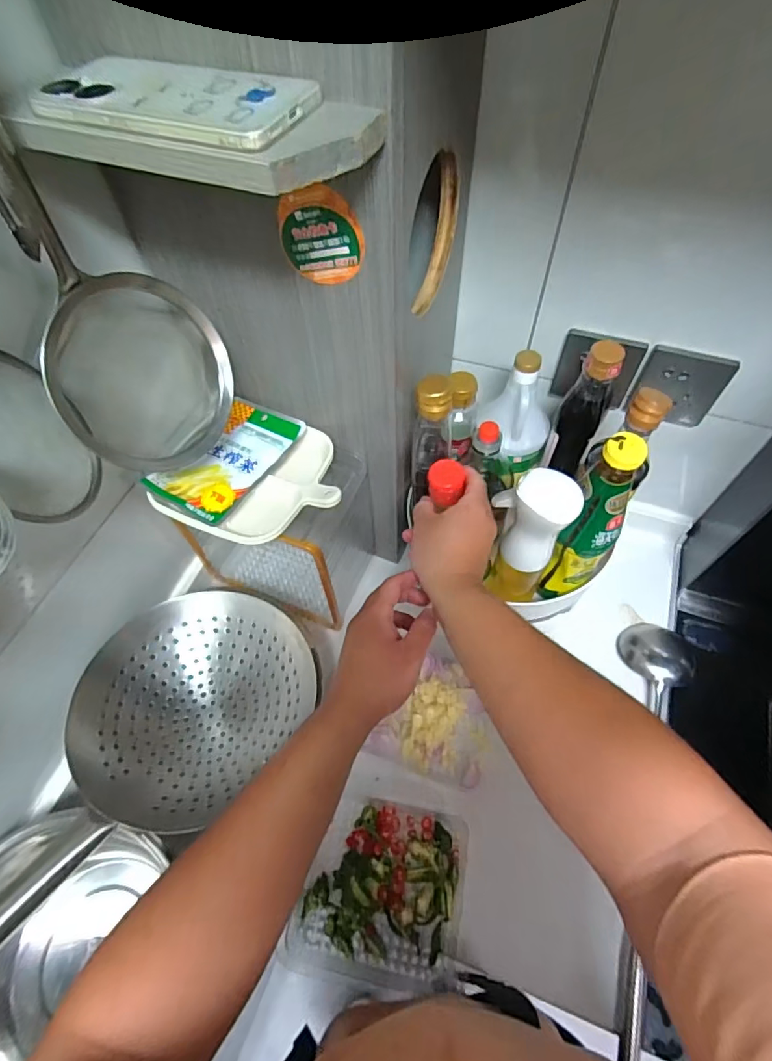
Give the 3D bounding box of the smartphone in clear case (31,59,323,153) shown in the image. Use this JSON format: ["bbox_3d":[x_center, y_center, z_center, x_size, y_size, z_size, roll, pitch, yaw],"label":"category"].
[{"bbox_3d":[-0.123,-0.245,0.287,0.156,0.009,0.073,14,60,9],"label":"smartphone in clear case"}]

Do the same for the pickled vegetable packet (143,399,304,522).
[{"bbox_3d":[-0.164,-0.077,0.530,0.092,0.015,0.152,29,63,17],"label":"pickled vegetable packet"}]

